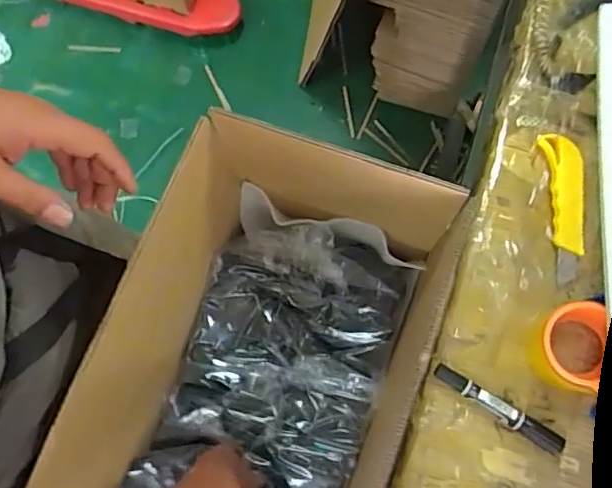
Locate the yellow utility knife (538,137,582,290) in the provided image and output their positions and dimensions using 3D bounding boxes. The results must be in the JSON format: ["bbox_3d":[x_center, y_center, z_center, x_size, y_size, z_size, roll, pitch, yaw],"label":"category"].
[{"bbox_3d":[0.282,-0.039,0.621,0.037,0.018,0.159,-4,80,0],"label":"yellow utility knife"}]

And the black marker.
[{"bbox_3d":[0.194,0.167,0.582,0.143,0.020,0.020,32,82,6],"label":"black marker"}]

